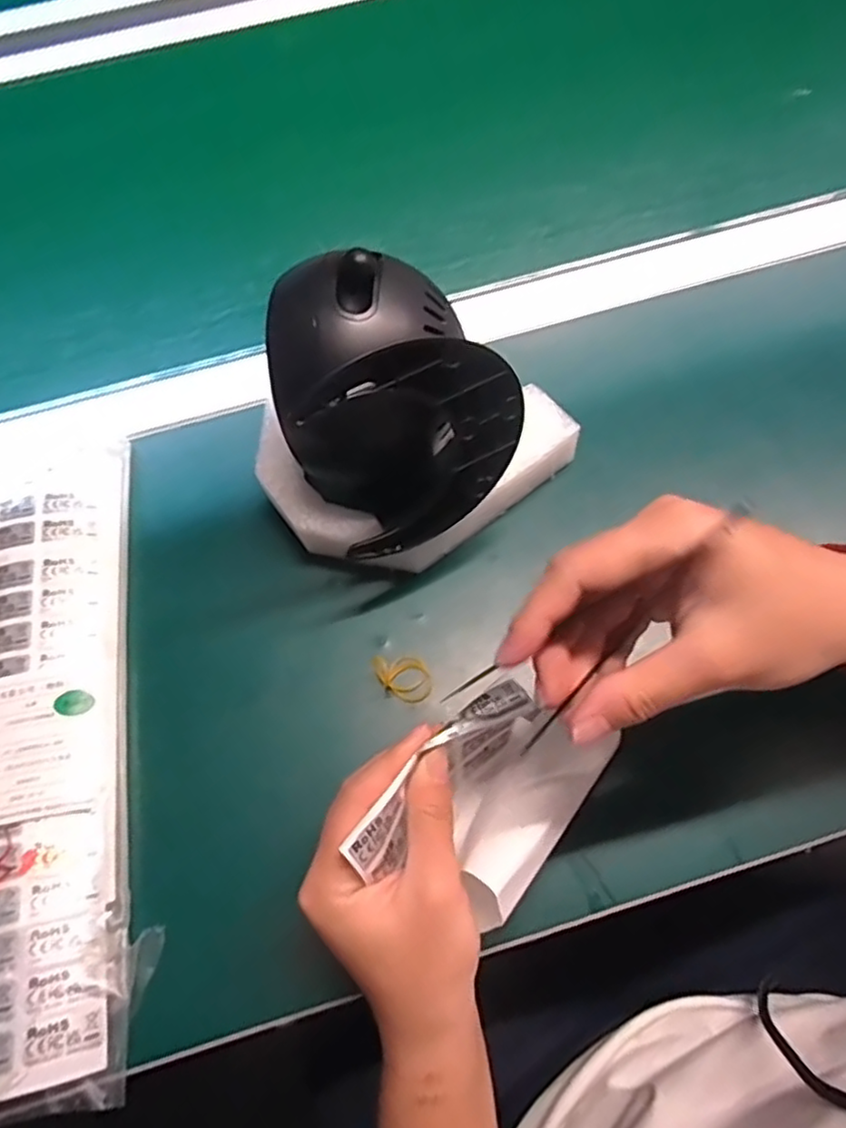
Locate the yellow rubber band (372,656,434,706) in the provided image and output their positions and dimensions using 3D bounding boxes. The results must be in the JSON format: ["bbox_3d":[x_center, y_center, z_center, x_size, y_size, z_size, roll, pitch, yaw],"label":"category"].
[{"bbox_3d":[-0.011,0.064,0.366,0.030,0.015,0.026,-10,66,-1],"label":"yellow rubber band"}]

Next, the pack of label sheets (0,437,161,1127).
[{"bbox_3d":[-0.214,0.084,0.351,0.115,0.024,0.345,-10,66,-1],"label":"pack of label sheets"}]

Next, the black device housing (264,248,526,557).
[{"bbox_3d":[-0.016,-0.077,0.326,0.096,0.101,0.098,-33,68,-11],"label":"black device housing"}]

